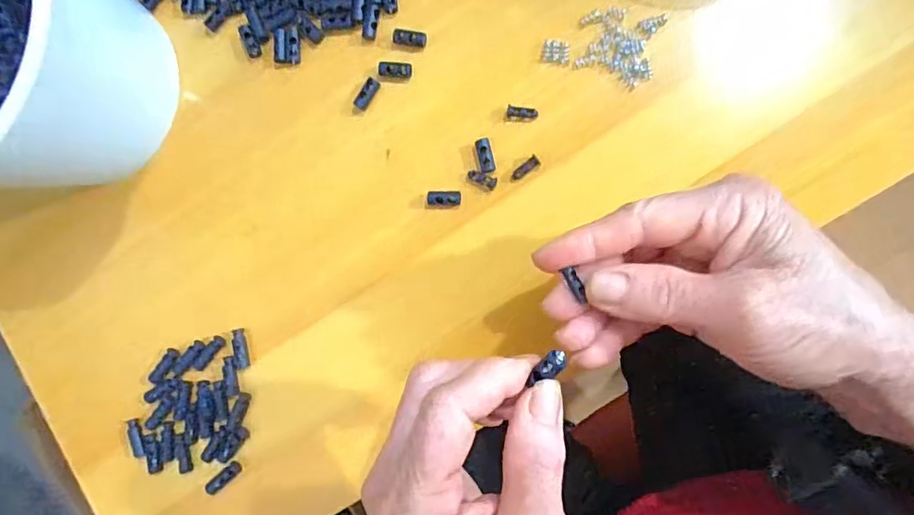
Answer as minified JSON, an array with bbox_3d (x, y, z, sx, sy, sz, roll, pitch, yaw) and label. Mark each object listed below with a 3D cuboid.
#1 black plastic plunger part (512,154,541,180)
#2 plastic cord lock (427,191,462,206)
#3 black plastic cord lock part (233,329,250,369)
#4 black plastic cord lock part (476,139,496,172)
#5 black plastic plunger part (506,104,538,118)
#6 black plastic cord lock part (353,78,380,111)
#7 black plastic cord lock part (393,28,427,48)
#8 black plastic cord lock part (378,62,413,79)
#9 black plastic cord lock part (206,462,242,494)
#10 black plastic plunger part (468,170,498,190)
[{"bbox_3d":[0.037,-0.049,0.295,0.017,0.004,0.006,-39,84,7],"label":"black plastic plunger part"},{"bbox_3d":[-0.007,-0.033,0.303,0.018,0.004,0.008,-1,89,10],"label":"plastic cord lock"},{"bbox_3d":[-0.129,0.054,0.324,0.008,0.005,0.024,-8,88,9],"label":"black plastic cord lock part"},{"bbox_3d":[0.016,-0.056,0.299,0.009,0.004,0.018,-13,101,9],"label":"black plastic cord lock part"},{"bbox_3d":[0.036,-0.080,0.296,0.016,0.004,0.006,6,90,10],"label":"black plastic plunger part"},{"bbox_3d":[-0.052,-0.094,0.311,0.008,0.005,0.019,38,95,8],"label":"black plastic cord lock part"},{"bbox_3d":[-0.027,-0.124,0.307,0.018,0.004,0.008,8,91,10],"label":"black plastic cord lock part"},{"bbox_3d":[-0.035,-0.107,0.308,0.019,0.004,0.008,5,90,10],"label":"black plastic cord lock part"},{"bbox_3d":[-0.139,0.131,0.324,0.025,0.006,0.008,-43,83,7],"label":"black plastic cord lock part"},{"bbox_3d":[0.014,-0.043,0.299,0.016,0.004,0.007,24,93,9],"label":"black plastic plunger part"}]

